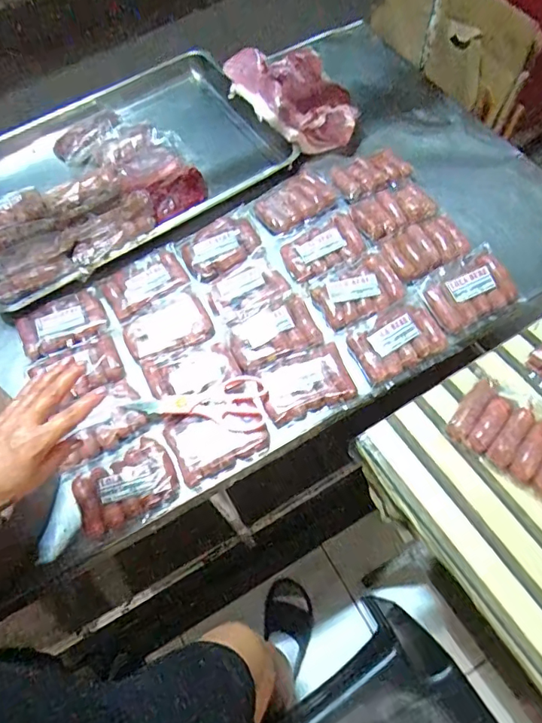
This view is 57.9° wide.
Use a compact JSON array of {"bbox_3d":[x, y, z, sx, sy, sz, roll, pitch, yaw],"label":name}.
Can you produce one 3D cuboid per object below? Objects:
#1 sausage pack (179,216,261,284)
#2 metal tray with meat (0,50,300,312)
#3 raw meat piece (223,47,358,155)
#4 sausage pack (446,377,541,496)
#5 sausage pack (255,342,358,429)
[{"bbox_3d":[-0.083,-0.190,0.810,0.126,0.019,0.102,-31,66,-11],"label":"sausage pack"},{"bbox_3d":[-0.286,-0.362,0.894,0.570,0.075,0.408,-32,66,-12],"label":"metal tray with meat"},{"bbox_3d":[0.041,-0.501,0.917,0.170,0.061,0.272,-28,65,-10],"label":"raw meat piece"},{"bbox_3d":[0.290,0.086,0.579,0.136,0.032,0.096,35,71,19],"label":"sausage pack"},{"bbox_3d":[0.046,0.030,0.694,0.125,0.021,0.089,-21,64,-6],"label":"sausage pack"}]

